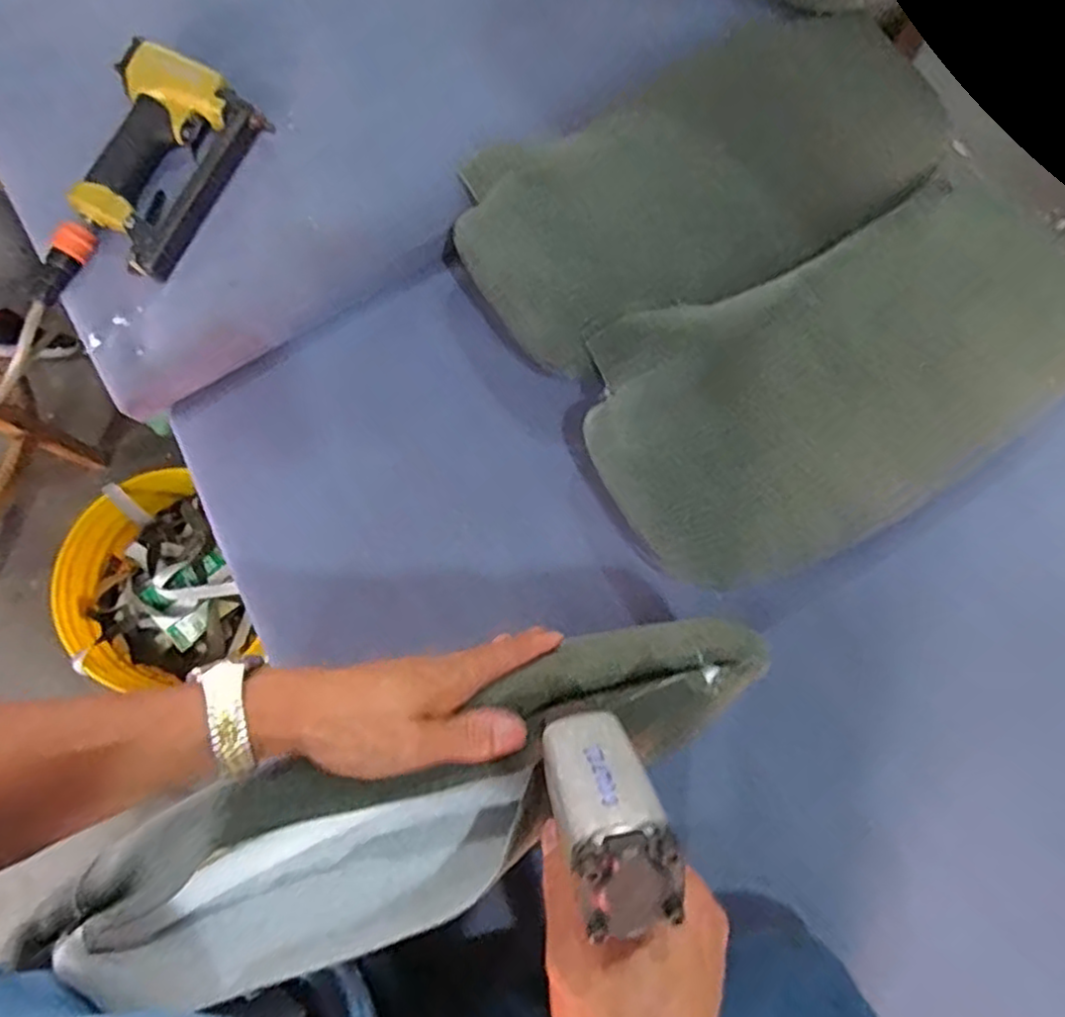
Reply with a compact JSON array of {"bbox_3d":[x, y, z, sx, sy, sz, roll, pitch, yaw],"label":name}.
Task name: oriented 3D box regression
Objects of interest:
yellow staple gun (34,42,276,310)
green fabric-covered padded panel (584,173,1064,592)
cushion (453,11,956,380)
[{"bbox_3d":[-0.349,-0.282,0.597,0.125,0.047,0.241,27,80,6],"label":"yellow staple gun"},{"bbox_3d":[0.262,-0.109,0.559,0.431,0.070,0.237,-27,79,-5],"label":"green fabric-covered padded panel"},{"bbox_3d":[0.149,-0.289,0.600,0.433,0.086,0.212,-26,79,-5],"label":"cushion"}]

